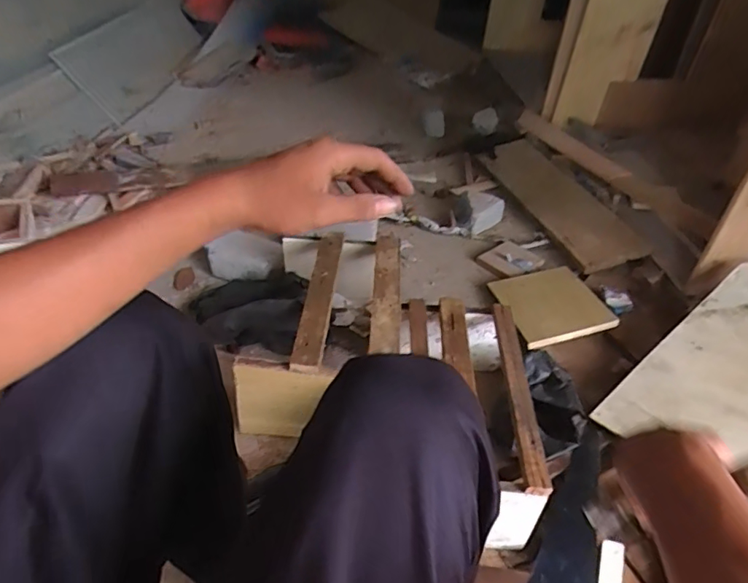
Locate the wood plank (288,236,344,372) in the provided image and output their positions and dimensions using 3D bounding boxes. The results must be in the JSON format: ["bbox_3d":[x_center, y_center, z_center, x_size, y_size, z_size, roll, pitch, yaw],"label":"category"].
[{"bbox_3d":[-0.098,0.005,0.943,0.048,0.021,0.354,4,40,2],"label":"wood plank"}]

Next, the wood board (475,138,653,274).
[{"bbox_3d":[0.526,-0.281,1.526,0.205,0.026,0.658,-10,41,-14],"label":"wood board"}]

